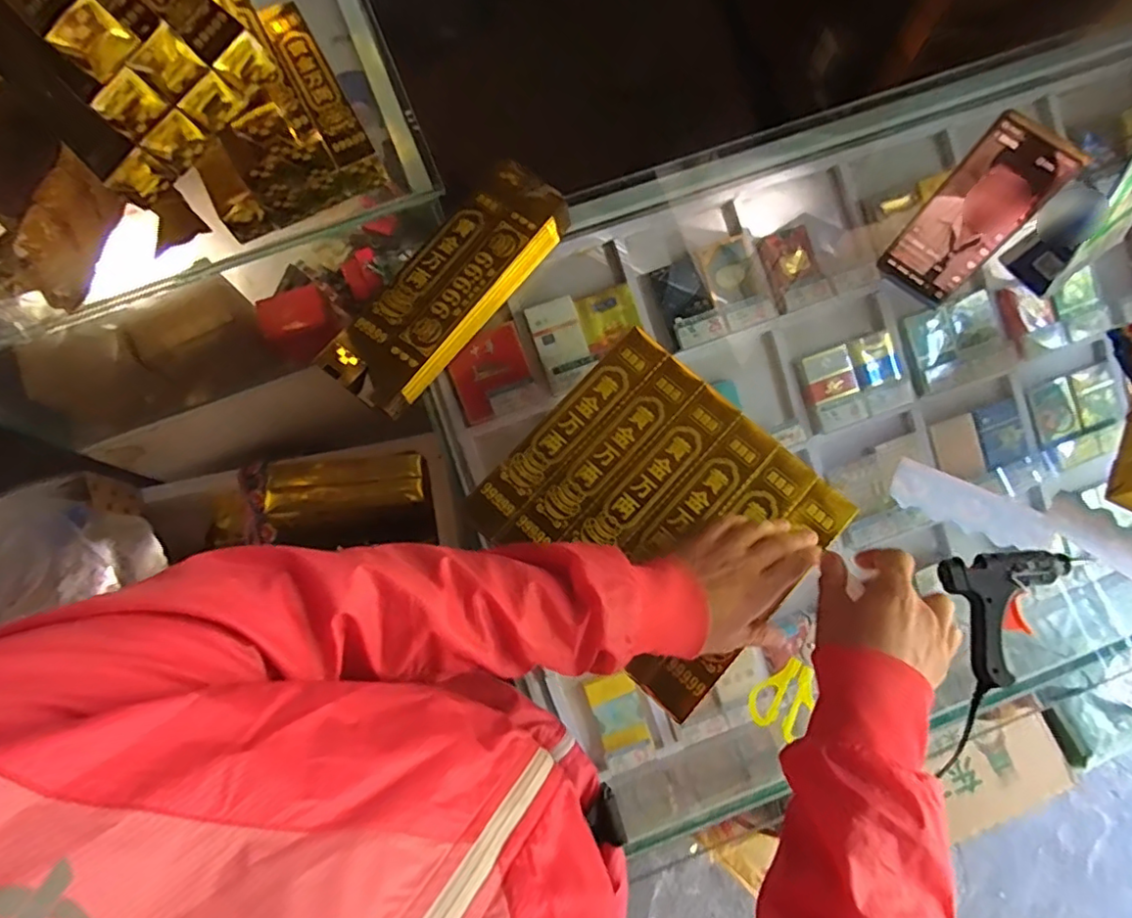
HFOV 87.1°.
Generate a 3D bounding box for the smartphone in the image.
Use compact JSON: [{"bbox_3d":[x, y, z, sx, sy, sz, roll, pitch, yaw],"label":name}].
[{"bbox_3d":[0.362,-0.216,0.537,0.075,0.165,0.012,41,57,10],"label":"smartphone"}]

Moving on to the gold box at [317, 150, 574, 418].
[{"bbox_3d":[-0.112,-0.176,0.596,0.091,0.045,0.290,35,79,9],"label":"gold box"}]

